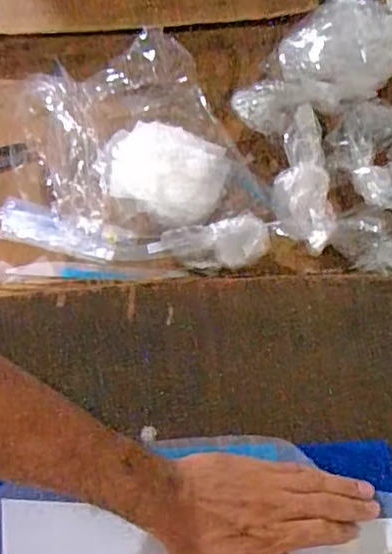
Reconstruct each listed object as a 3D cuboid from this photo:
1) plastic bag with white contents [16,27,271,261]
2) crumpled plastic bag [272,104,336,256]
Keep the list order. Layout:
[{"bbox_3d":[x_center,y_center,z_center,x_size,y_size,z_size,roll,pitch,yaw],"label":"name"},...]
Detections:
[{"bbox_3d":[-0.065,-0.142,0.623,0.212,0.101,0.265,-27,64,-10],"label":"plastic bag with white contents"},{"bbox_3d":[0.109,-0.108,0.609,0.057,0.038,0.164,-1,75,4],"label":"crumpled plastic bag"}]

